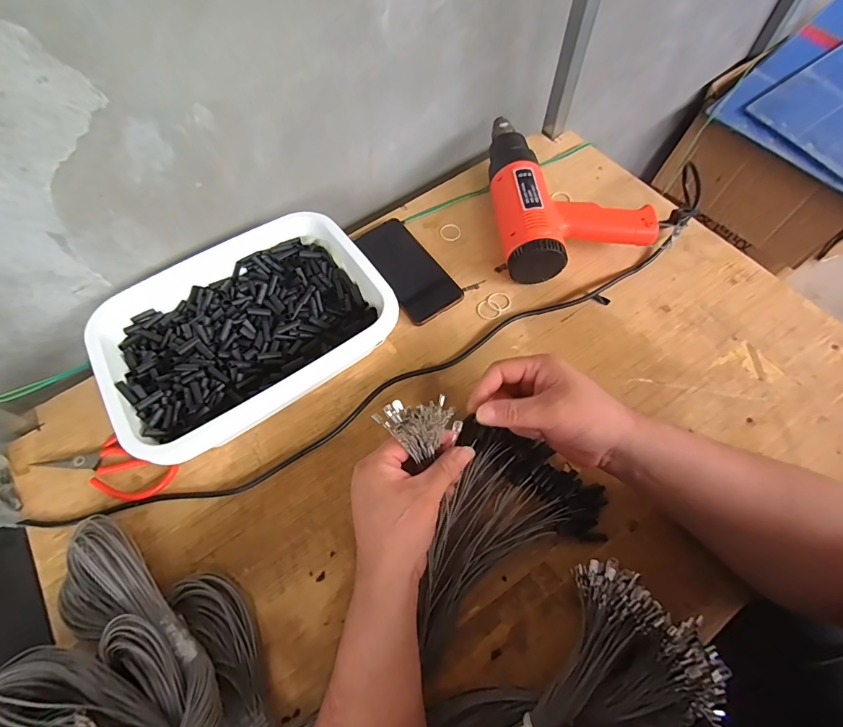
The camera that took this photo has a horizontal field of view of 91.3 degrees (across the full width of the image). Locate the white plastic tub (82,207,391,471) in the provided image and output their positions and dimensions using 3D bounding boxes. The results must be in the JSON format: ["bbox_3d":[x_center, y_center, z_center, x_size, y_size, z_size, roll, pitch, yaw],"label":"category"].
[{"bbox_3d":[-0.195,-0.041,0.476,0.291,0.087,0.230,-34,66,-14],"label":"white plastic tub"}]

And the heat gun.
[{"bbox_3d":[0.188,-0.239,0.562,0.189,0.073,0.274,-5,63,1],"label":"heat gun"}]

